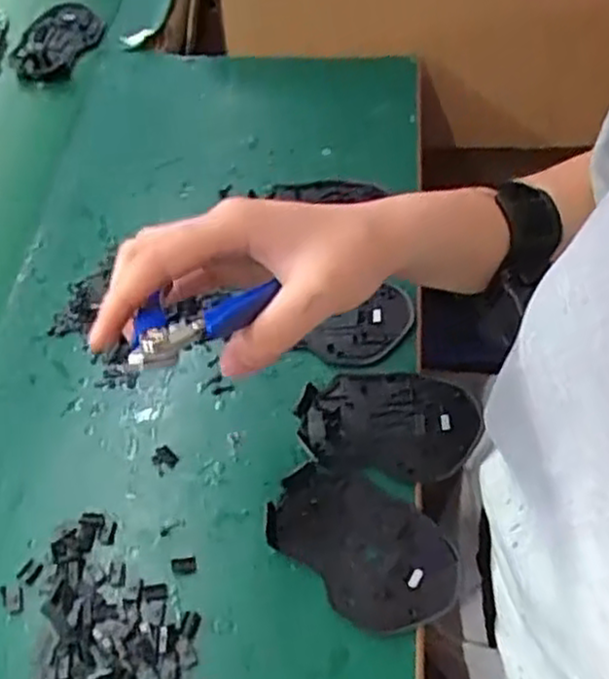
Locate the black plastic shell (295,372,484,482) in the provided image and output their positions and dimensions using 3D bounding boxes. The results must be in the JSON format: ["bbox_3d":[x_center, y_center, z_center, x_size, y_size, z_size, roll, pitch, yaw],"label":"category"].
[{"bbox_3d":[0.054,0.052,0.479,0.111,0.013,0.074,5,58,8],"label":"black plastic shell"}]

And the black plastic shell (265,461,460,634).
[{"bbox_3d":[0.034,0.117,0.433,0.111,0.009,0.074,37,67,25],"label":"black plastic shell"}]

